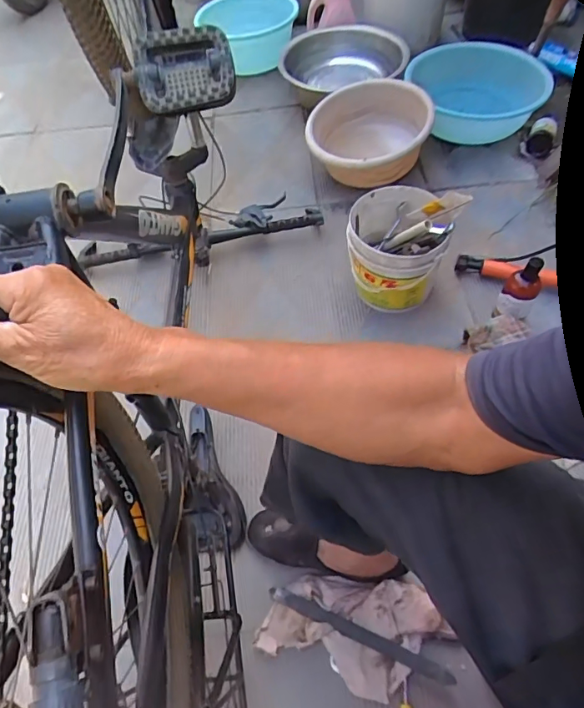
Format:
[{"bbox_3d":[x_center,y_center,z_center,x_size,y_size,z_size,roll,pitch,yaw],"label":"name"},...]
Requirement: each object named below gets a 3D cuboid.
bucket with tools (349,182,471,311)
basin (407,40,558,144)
[{"bbox_3d":[0.218,-0.229,1.005,0.193,0.200,0.203,-2,56,3],"label":"bucket with tools"},{"bbox_3d":[0.516,-0.759,1.384,0.386,0.108,0.369,0,56,4],"label":"basin"}]

